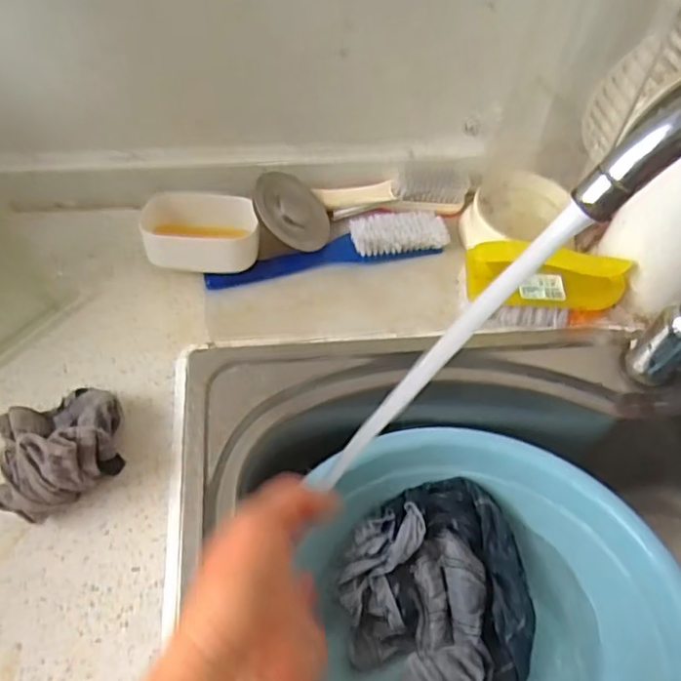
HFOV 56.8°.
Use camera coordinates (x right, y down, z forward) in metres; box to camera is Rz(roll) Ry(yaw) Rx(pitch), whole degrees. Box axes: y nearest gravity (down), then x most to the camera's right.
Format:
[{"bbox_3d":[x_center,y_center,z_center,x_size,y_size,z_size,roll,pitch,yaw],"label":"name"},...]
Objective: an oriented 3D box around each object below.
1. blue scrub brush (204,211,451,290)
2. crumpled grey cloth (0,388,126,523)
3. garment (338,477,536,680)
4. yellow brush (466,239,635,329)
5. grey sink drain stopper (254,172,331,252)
[{"bbox_3d":[-0.011,-0.091,0.604,0.232,0.032,0.040,-9,59,-9],"label":"blue scrub brush"},{"bbox_3d":[-0.208,0.073,0.457,0.088,0.075,0.090,-12,59,-10],"label":"crumpled grey cloth"},{"bbox_3d":[0.099,0.244,0.538,0.166,0.059,0.239,-15,59,-13],"label":"garment"},{"bbox_3d":[0.182,-0.048,0.565,0.136,0.062,0.057,-4,58,-6],"label":"yellow brush"},{"bbox_3d":[-0.044,-0.121,0.595,0.080,0.008,0.076,-9,78,-45],"label":"grey sink drain stopper"}]

